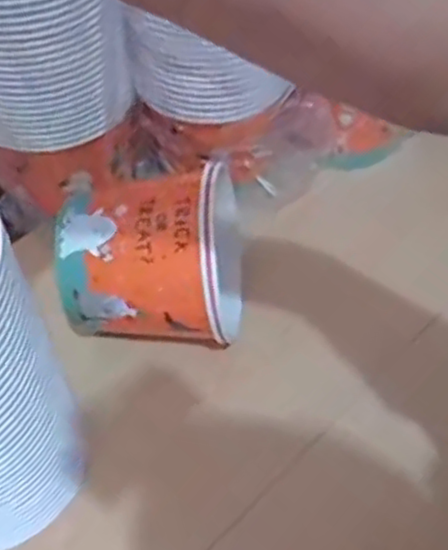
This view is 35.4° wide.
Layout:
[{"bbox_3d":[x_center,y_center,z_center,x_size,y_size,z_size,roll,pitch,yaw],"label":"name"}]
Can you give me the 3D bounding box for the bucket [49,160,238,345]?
[{"bbox_3d":[-0.066,-0.010,0.656,0.152,0.153,0.135,5,53,8],"label":"bucket"}]

